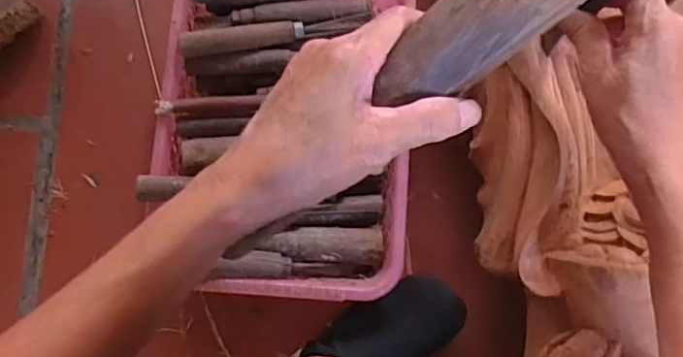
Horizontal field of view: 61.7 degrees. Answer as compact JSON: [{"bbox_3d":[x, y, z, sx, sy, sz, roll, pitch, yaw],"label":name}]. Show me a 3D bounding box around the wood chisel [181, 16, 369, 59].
[{"bbox_3d":[-0.062,-0.139,0.551,0.180,0.022,0.020,-11,80,-13],"label":"wood chisel"}]

